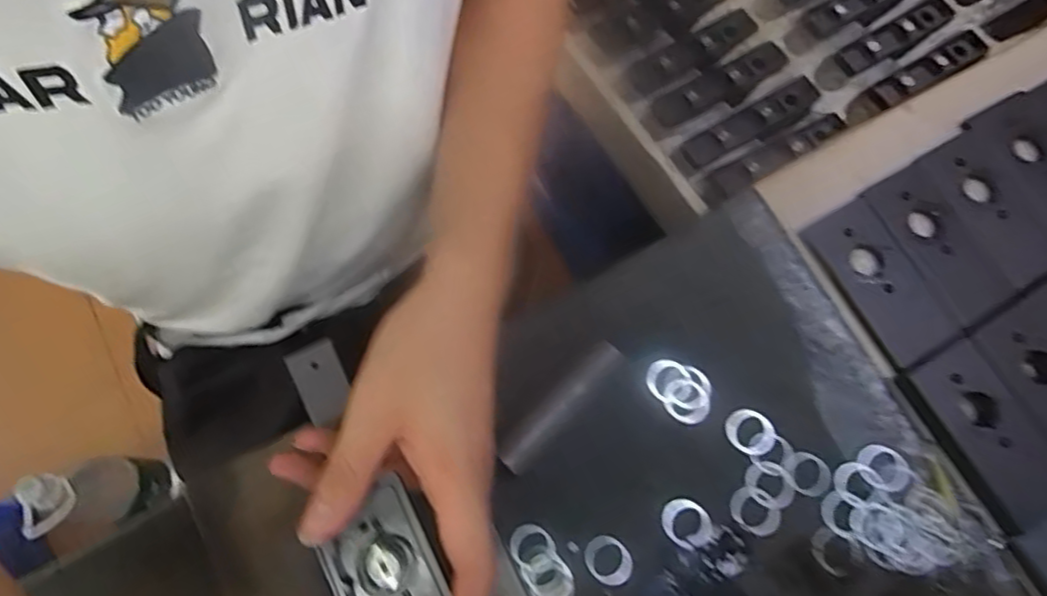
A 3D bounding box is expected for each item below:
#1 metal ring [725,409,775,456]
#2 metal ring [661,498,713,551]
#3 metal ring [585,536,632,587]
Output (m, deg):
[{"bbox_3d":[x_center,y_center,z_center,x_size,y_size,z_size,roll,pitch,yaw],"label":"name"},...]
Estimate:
[{"bbox_3d":[0.138,0.081,0.381,0.029,0.004,0.026,39,78,10],"label":"metal ring"},{"bbox_3d":[0.096,0.132,0.367,0.026,0.004,0.029,-28,76,-8],"label":"metal ring"},{"bbox_3d":[0.049,0.151,0.361,0.024,0.004,0.028,-31,76,-8],"label":"metal ring"}]

